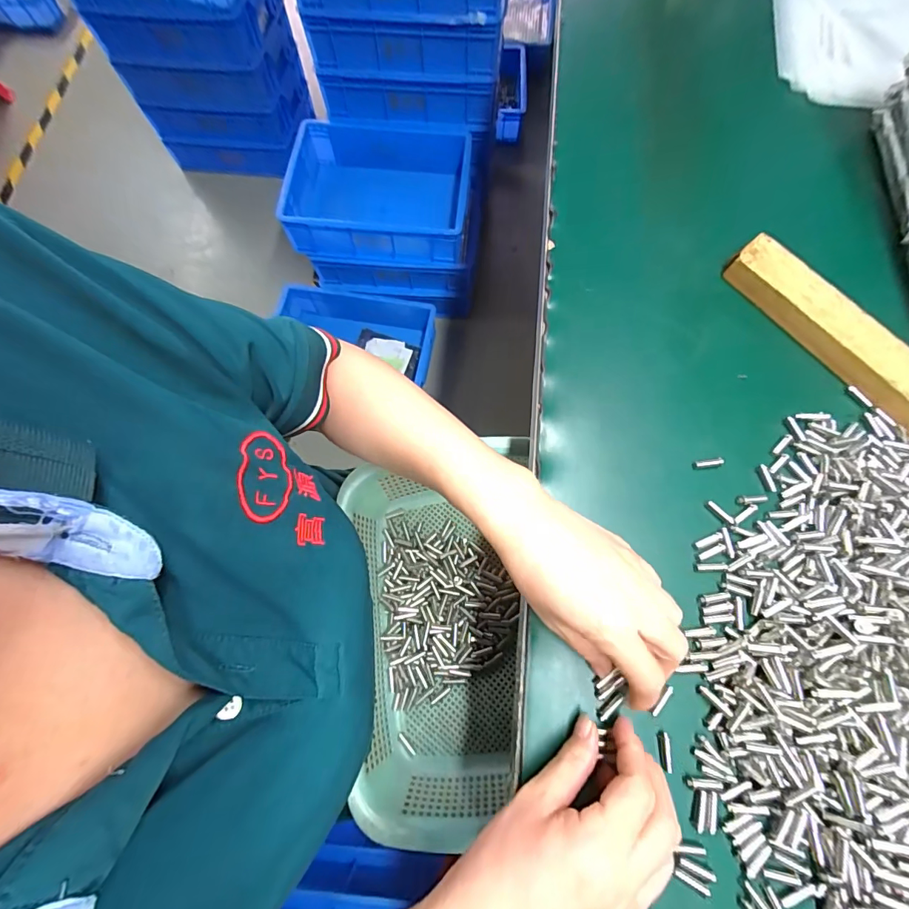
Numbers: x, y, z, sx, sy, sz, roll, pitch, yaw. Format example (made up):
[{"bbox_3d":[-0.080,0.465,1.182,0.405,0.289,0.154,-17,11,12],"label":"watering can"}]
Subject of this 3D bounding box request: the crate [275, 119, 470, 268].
[{"bbox_3d":[-0.177,-0.625,1.058,0.410,0.127,0.303,4,73,3],"label":"crate"}]

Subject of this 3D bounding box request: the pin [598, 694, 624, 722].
[{"bbox_3d":[0.100,0.162,0.280,0.021,0.005,0.005,-38,77,-11],"label":"pin"}]

